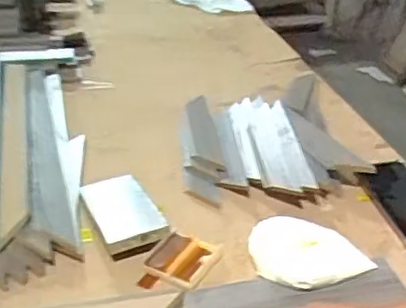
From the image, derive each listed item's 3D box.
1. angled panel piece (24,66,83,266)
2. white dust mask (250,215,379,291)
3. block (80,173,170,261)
[{"bbox_3d":[-0.235,-0.015,0.892,0.063,0.048,0.510,-8,30,-13],"label":"angled panel piece"},{"bbox_3d":[0.122,0.115,0.675,0.138,0.025,0.097,8,30,14],"label":"white dust mask"},{"bbox_3d":[-0.102,0.072,0.751,0.079,0.025,0.157,-12,31,-20],"label":"block"}]

